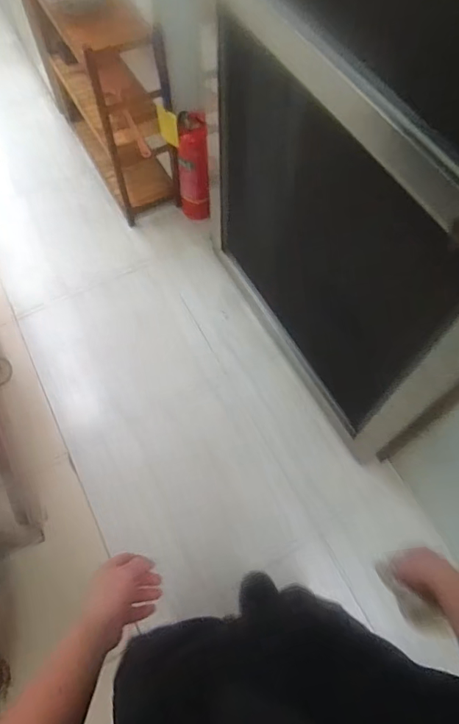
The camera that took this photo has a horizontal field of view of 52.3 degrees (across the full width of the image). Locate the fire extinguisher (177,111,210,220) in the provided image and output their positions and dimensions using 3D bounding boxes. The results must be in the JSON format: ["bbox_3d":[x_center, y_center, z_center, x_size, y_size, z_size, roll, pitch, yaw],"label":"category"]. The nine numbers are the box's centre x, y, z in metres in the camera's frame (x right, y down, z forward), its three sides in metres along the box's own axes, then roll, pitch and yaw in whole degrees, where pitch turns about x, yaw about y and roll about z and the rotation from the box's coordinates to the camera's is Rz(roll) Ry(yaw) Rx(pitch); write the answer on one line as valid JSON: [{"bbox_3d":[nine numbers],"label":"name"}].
[{"bbox_3d":[-0.131,-0.696,1.757,0.119,0.450,0.107,-9,66,-2],"label":"fire extinguisher"}]

